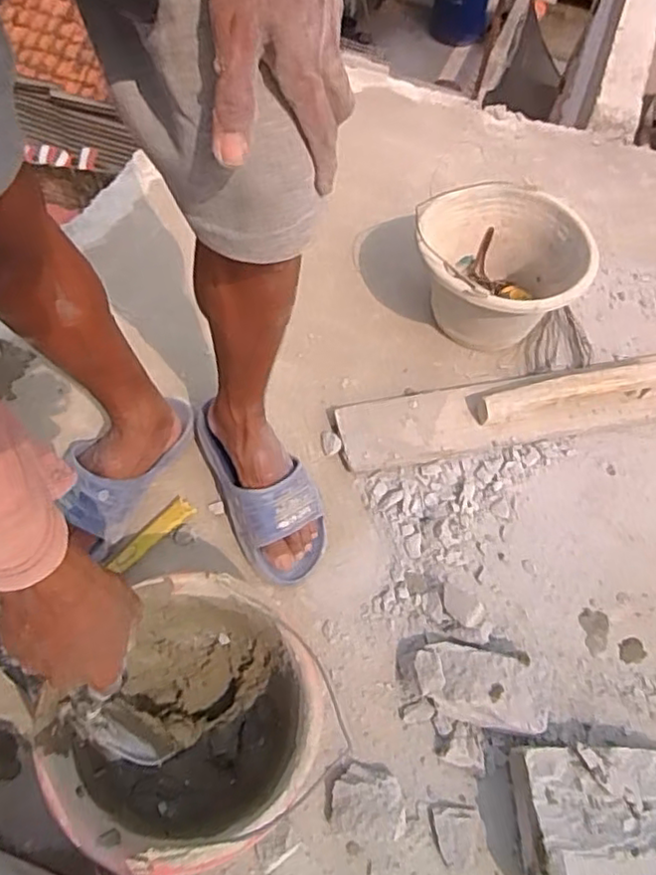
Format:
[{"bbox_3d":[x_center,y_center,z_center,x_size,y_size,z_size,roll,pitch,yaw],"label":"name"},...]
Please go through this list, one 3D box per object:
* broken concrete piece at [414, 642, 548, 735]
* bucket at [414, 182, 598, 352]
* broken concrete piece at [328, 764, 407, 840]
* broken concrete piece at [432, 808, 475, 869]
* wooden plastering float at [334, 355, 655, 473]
[{"bbox_3d":[0.170,0.286,0.743,0.139,0.048,0.081,10,58,1],"label":"broken concrete piece"},{"bbox_3d":[0.252,-0.243,0.995,0.253,0.165,0.229,10,58,1],"label":"bucket"},{"bbox_3d":[0.042,0.384,0.677,0.078,0.045,0.072,4,58,-3],"label":"broken concrete piece"},{"bbox_3d":[0.135,0.414,0.673,0.043,0.014,0.054,-6,59,-9],"label":"broken concrete piece"},{"bbox_3d":[0.312,-0.061,0.946,0.603,0.076,0.115,-9,60,-11],"label":"wooden plastering float"}]

